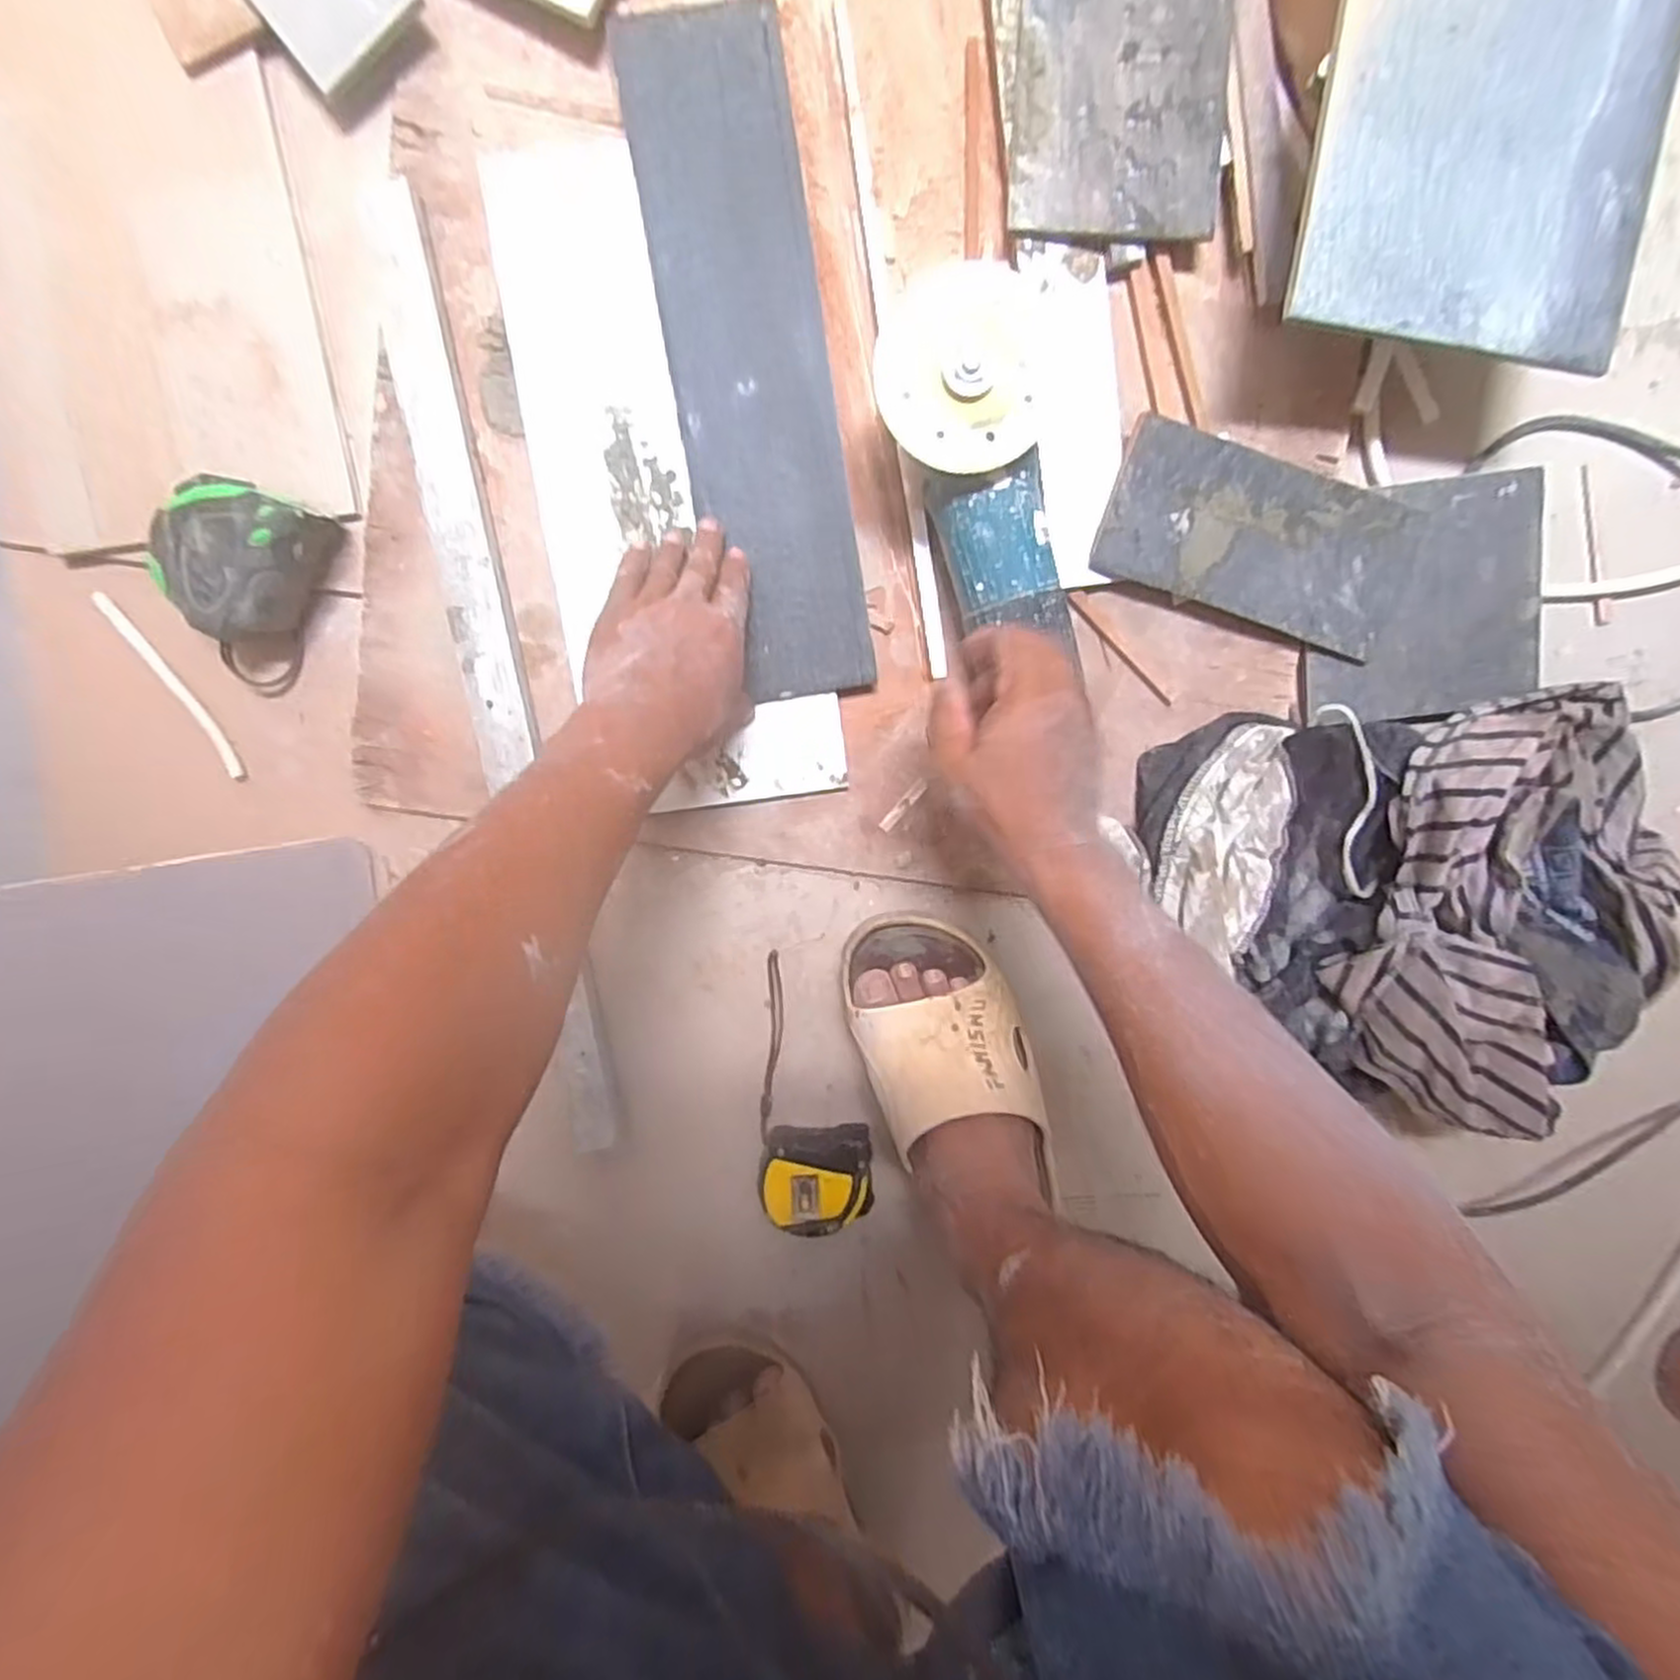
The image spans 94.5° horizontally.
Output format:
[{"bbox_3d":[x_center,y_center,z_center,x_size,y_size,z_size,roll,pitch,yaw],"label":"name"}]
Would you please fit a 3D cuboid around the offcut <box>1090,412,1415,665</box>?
[{"bbox_3d":[0.265,-0.195,0.495,0.190,0.015,0.103,18,102,-4],"label":"offcut"}]

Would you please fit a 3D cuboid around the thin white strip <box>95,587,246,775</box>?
[{"bbox_3d":[-0.425,-0.098,0.495,0.011,0.005,0.135,-32,99,2],"label":"thin white strip"}]

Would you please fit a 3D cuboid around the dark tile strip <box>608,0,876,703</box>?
[{"bbox_3d":[-0.052,-0.283,0.473,0.095,0.007,0.382,-11,98,-1],"label":"dark tile strip"}]

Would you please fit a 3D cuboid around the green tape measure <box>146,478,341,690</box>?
[{"bbox_3d":[-0.366,-0.155,0.469,0.070,0.049,0.118,25,97,-6],"label":"green tape measure"}]

